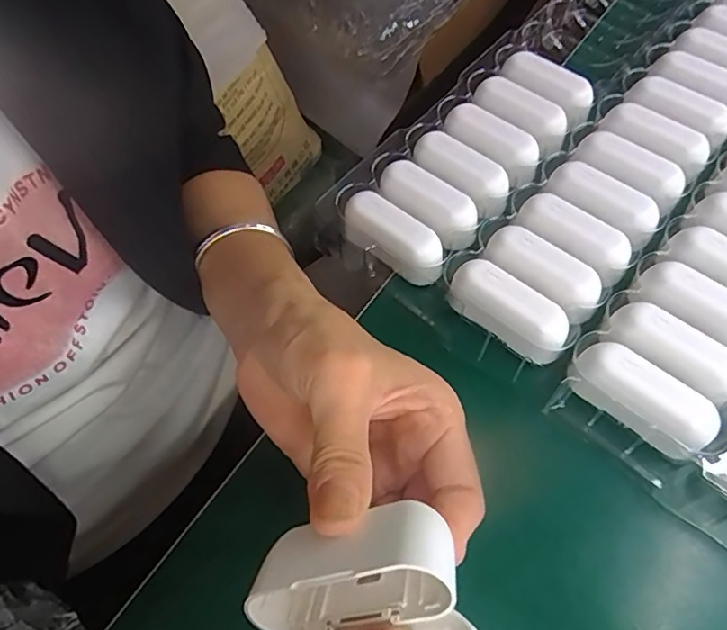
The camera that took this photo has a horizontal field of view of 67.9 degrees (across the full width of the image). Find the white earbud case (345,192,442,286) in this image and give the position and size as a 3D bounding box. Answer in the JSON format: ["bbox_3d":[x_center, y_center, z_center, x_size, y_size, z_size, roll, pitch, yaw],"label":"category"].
[{"bbox_3d":[0.016,-0.039,0.299,0.064,0.031,0.026,38,69,20],"label":"white earbud case"}]

